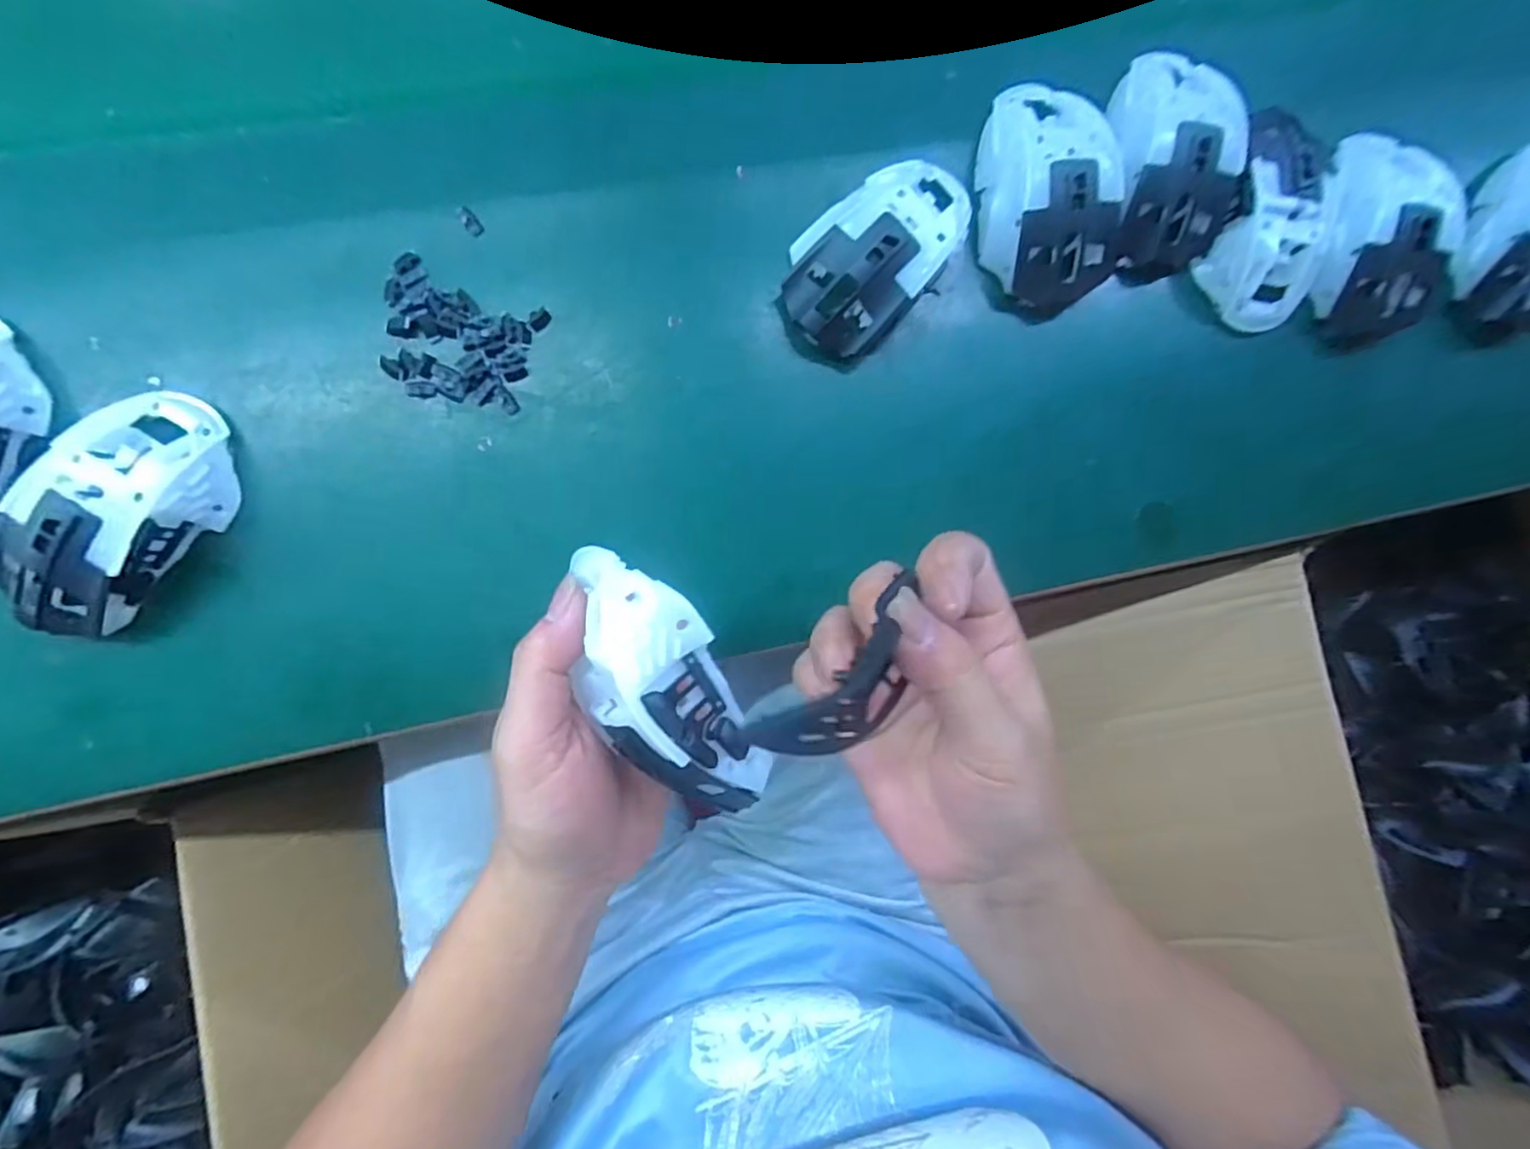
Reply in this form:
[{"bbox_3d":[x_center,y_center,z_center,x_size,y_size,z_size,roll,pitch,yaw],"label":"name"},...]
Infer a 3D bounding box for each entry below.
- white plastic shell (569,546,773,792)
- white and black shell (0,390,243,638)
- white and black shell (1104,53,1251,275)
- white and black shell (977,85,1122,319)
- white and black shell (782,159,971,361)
[{"bbox_3d":[-0.038,0.038,0.237,0.046,0.025,0.105,-26,92,-8],"label":"white plastic shell"},{"bbox_3d":[-0.289,-0.028,0.296,0.062,0.035,0.117,31,85,-4],"label":"white and black shell"},{"bbox_3d":[0.223,-0.228,0.366,0.072,0.038,0.113,-7,88,-6],"label":"white and black shell"},{"bbox_3d":[0.151,-0.204,0.354,0.069,0.038,0.117,-3,88,-6],"label":"white and black shell"},{"bbox_3d":[0.061,-0.170,0.342,0.066,0.036,0.120,43,84,-2],"label":"white and black shell"}]

